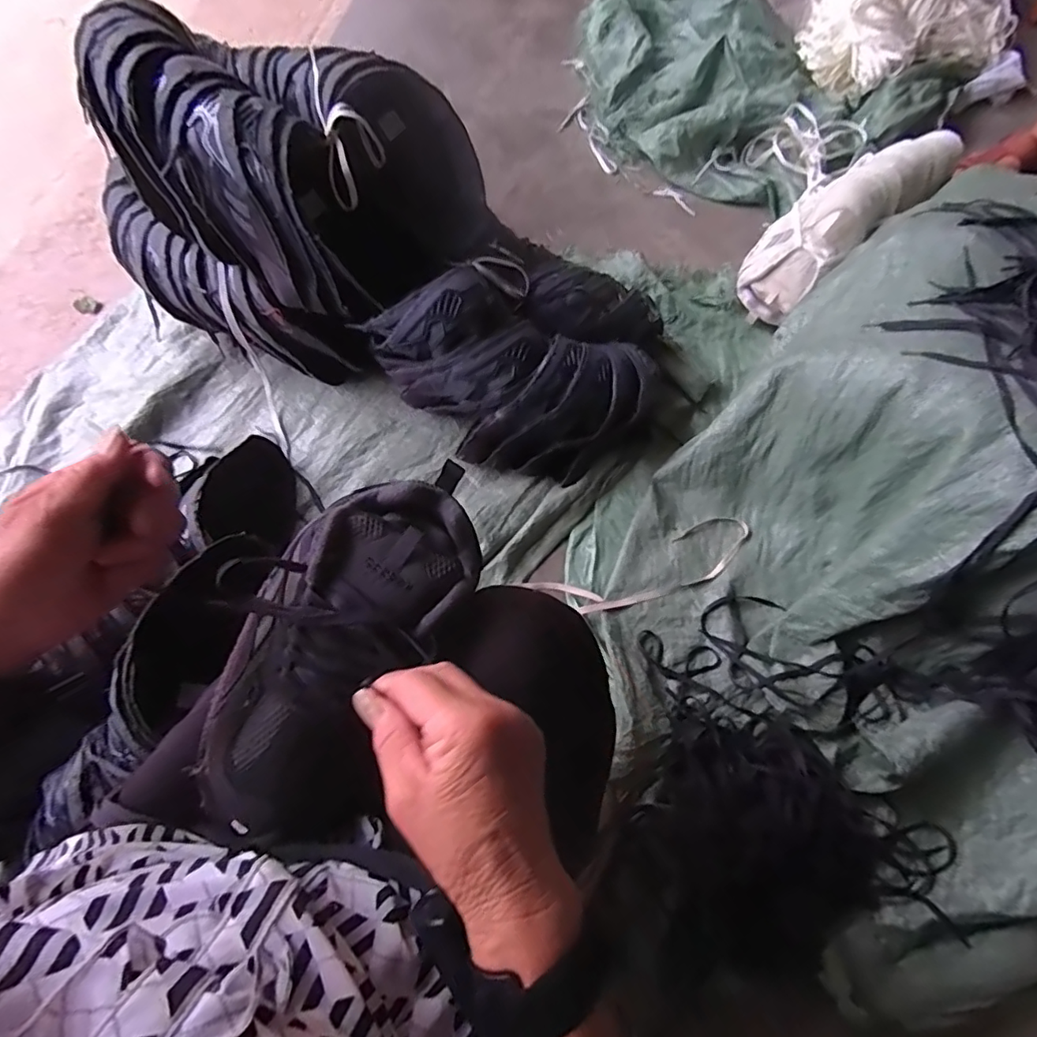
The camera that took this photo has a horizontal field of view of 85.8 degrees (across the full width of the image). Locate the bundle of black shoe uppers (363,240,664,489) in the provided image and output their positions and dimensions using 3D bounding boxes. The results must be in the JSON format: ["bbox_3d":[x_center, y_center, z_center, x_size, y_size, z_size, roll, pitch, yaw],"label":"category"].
[{"bbox_3d":[0.038,-0.241,0.809,0.361,0.216,0.323,-40,74,-15],"label":"bundle of black shoe uppers"}]

